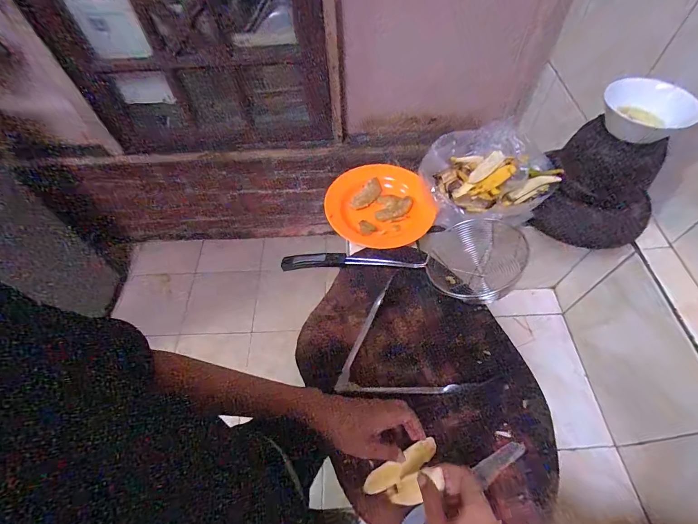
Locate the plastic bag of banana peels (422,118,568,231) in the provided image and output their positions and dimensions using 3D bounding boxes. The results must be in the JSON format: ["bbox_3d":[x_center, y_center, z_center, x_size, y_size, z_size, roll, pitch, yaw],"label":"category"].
[{"bbox_3d":[0.249,-0.164,0.644,0.212,0.071,0.195,-17,58,-9],"label":"plastic bag of banana peels"}]

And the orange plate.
[{"bbox_3d":[0.062,-0.111,0.675,0.202,0.031,0.190,-1,57,1],"label":"orange plate"}]

